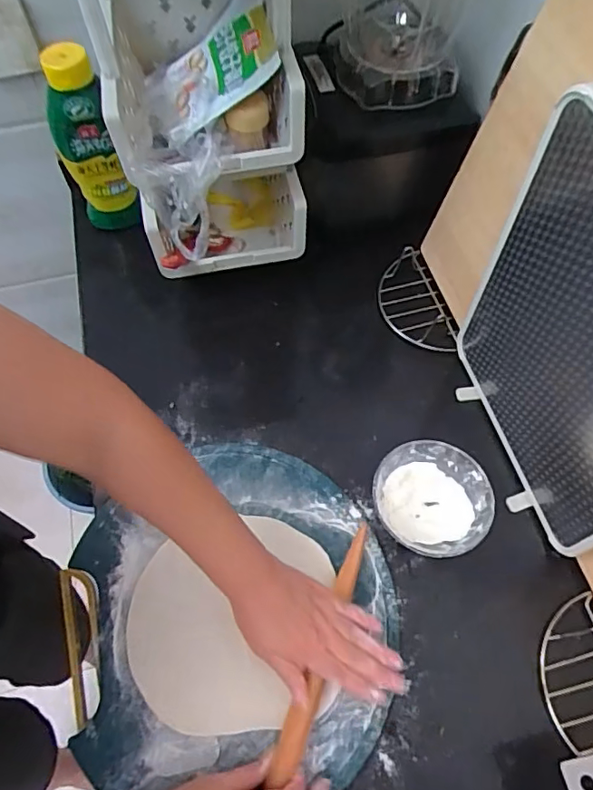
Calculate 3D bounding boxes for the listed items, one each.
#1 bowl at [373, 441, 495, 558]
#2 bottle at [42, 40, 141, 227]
[{"bbox_3d":[0.143,0.115,0.577,0.118,0.052,0.115,0,61,0],"label":"bowl"},{"bbox_3d":[-0.273,-0.326,0.713,0.078,0.236,0.048,-25,64,-13],"label":"bottle"}]

